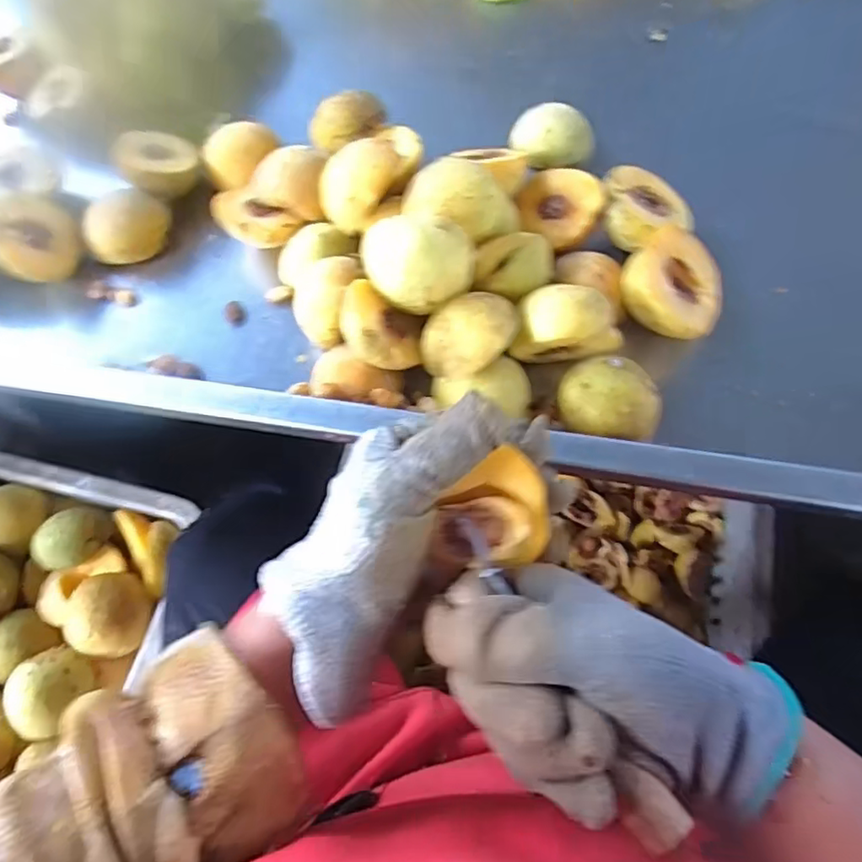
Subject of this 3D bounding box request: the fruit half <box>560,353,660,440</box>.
[{"bbox_3d":[0.117,-0.020,0.395,0.064,0.027,0.049,16,67,10],"label":"fruit half"}]

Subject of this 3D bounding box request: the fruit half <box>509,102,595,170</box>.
[{"bbox_3d":[0.101,-0.249,0.503,0.068,0.030,0.056,7,66,6],"label":"fruit half"}]

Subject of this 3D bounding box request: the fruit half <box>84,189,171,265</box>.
[{"bbox_3d":[-0.244,-0.160,0.484,0.064,0.039,0.047,-17,66,-5],"label":"fruit half"}]

